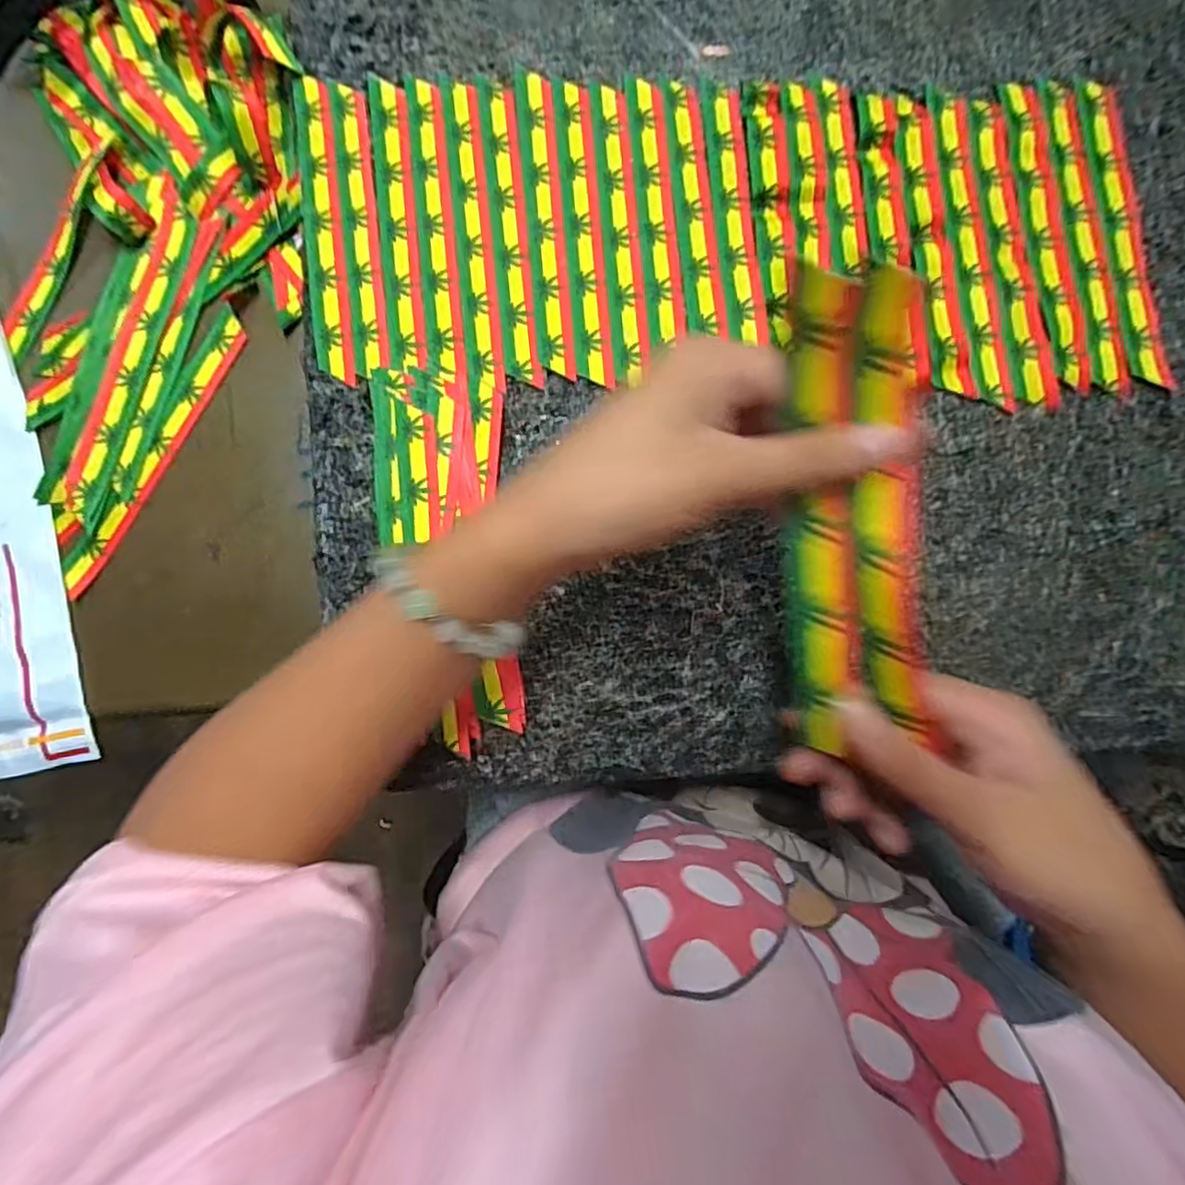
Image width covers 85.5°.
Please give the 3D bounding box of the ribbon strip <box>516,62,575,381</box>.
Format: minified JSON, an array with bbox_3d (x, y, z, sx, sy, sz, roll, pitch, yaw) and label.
[{"bbox_3d":[-0.025,-0.201,0.343,0.018,0.004,0.175,-5,84,2],"label":"ribbon strip"}]

